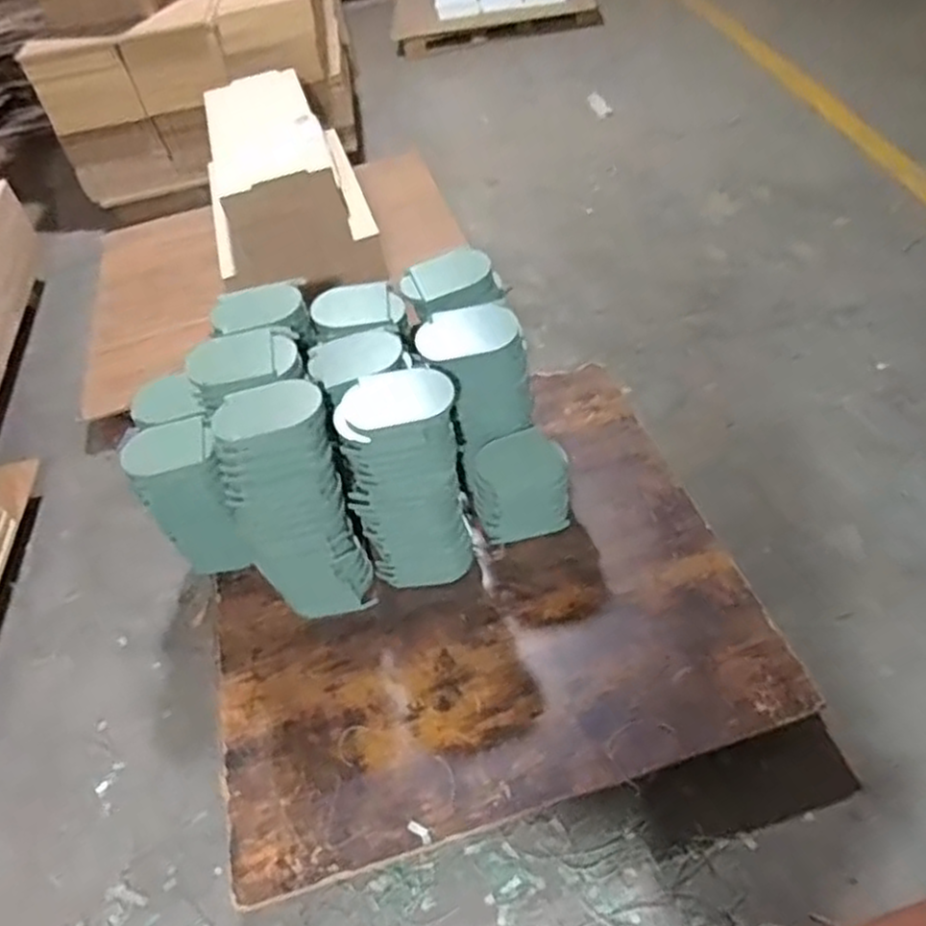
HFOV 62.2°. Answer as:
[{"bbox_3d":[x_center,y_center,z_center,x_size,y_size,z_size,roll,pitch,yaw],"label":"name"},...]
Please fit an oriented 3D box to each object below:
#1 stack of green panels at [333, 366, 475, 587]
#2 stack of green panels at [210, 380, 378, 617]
[{"bbox_3d":[-0.111,0.068,1.658,0.243,0.540,0.128,-6,46,5],"label":"stack of green panels"},{"bbox_3d":[-0.344,0.117,1.635,0.254,0.549,0.169,-24,47,-12],"label":"stack of green panels"}]

